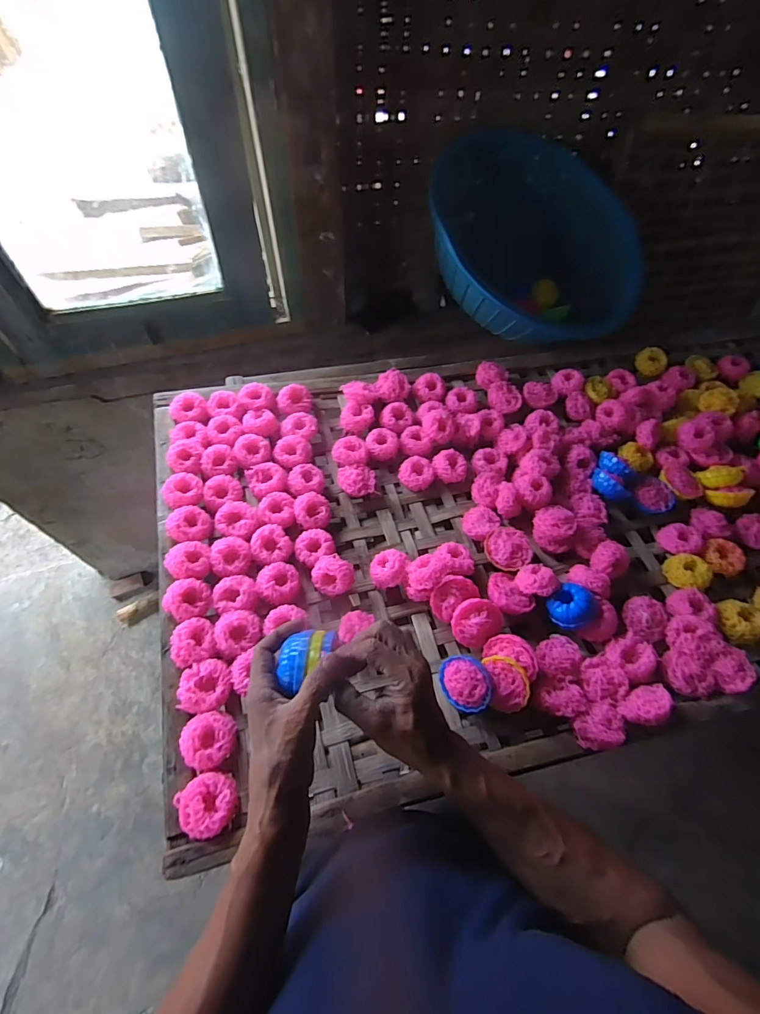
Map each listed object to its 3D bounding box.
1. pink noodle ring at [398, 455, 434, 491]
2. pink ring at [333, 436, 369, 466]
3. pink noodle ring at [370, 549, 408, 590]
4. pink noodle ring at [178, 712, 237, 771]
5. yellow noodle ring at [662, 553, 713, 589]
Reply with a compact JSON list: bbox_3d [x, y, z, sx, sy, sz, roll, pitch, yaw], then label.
[{"bbox_3d":[0.055,-0.051,0.647,0.051,0.028,0.052,2,60,-3],"label":"pink noodle ring"},{"bbox_3d":[-0.047,-0.083,0.653,0.052,0.020,0.049,2,60,-3],"label":"pink ring"},{"bbox_3d":[0.013,0.082,0.566,0.051,0.034,0.053,2,60,-3],"label":"pink noodle ring"},{"bbox_3d":[-0.179,0.242,0.442,0.055,0.014,0.050,2,60,-3],"label":"pink noodle ring"},{"bbox_3d":[0.413,0.085,0.571,0.051,0.026,0.050,2,60,-3],"label":"yellow noodle ring"}]

